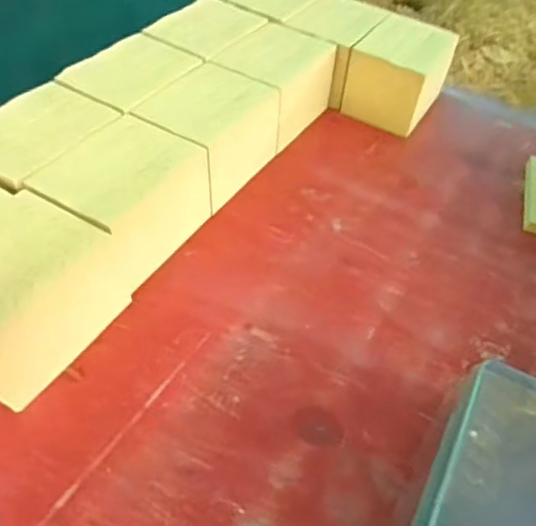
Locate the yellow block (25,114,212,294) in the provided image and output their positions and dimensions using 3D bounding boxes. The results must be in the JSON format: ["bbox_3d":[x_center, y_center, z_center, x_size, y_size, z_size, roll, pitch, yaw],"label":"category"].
[{"bbox_3d":[-0.155,-0.070,0.629,0.133,0.099,0.160,26,50,16],"label":"yellow block"}]

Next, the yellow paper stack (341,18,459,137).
[{"bbox_3d":[0.206,-0.297,0.880,0.128,0.107,0.155,26,50,17],"label":"yellow paper stack"}]

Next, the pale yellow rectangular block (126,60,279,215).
[{"bbox_3d":[-0.072,-0.169,0.727,0.127,0.099,0.167,27,51,17],"label":"pale yellow rectangular block"}]

